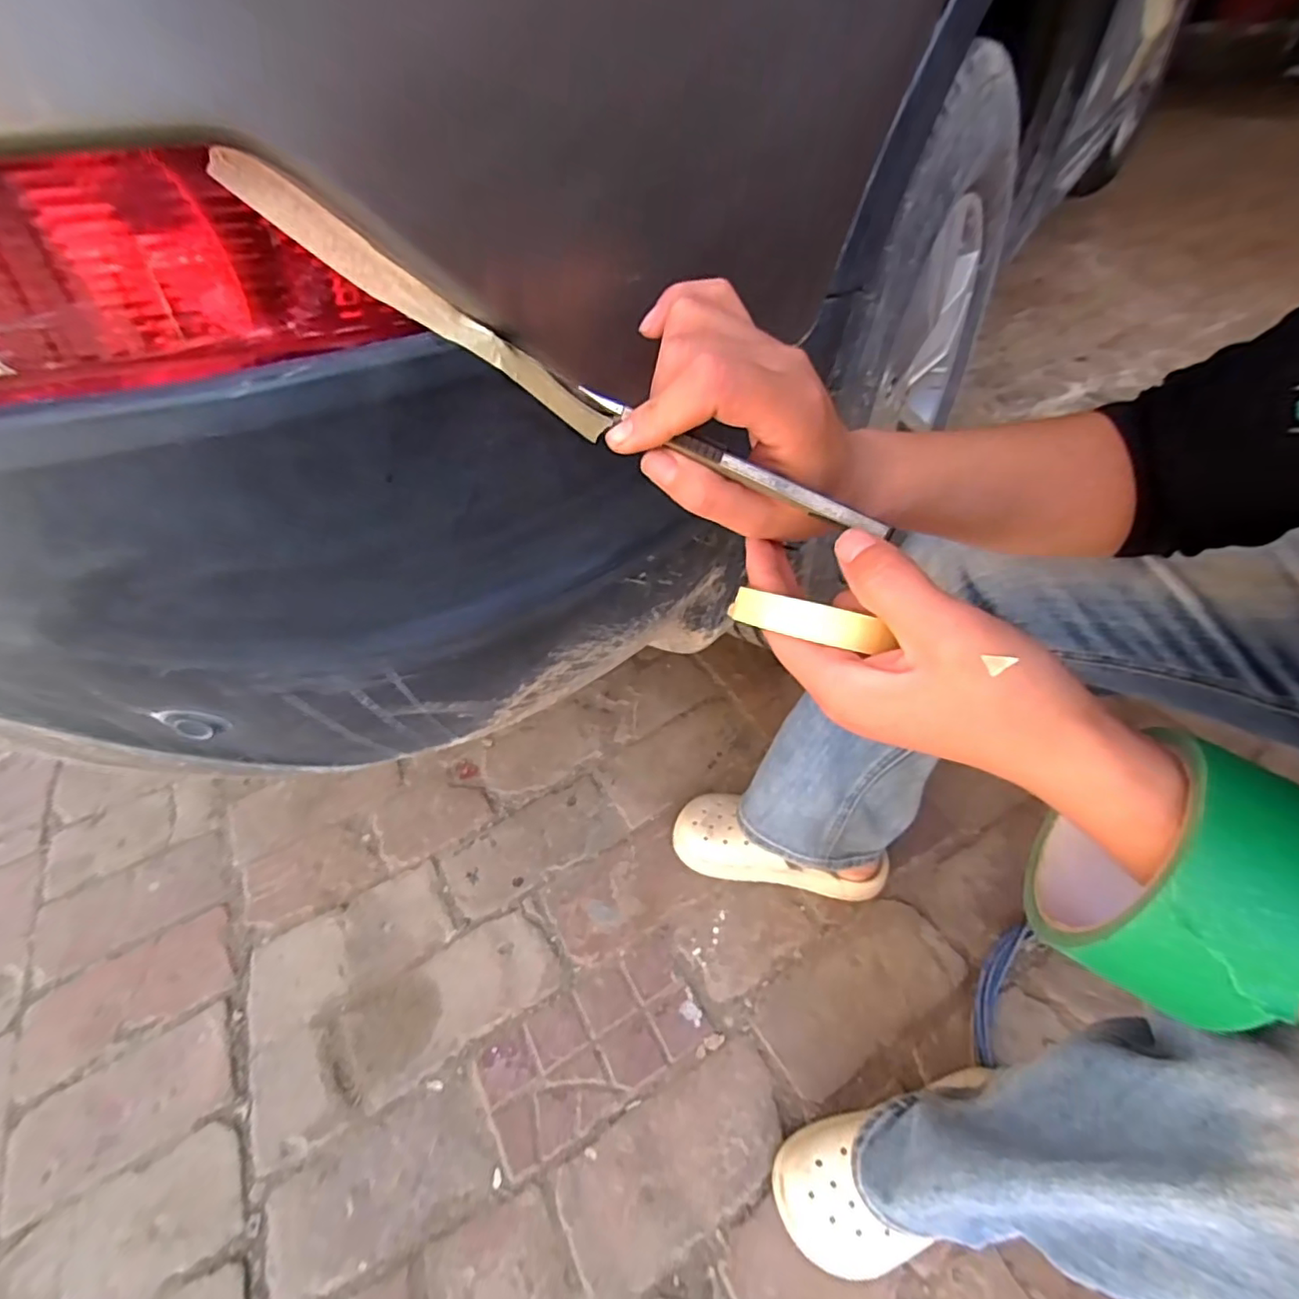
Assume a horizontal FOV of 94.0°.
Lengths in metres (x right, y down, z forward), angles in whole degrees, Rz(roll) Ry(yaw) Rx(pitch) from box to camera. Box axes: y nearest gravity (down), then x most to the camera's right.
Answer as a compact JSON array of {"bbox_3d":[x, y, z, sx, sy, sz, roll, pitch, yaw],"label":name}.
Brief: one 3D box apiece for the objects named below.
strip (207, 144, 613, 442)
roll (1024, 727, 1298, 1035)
[{"bbox_3d":[-0.073,-0.122,0.230,0.014,0.156,0.012,-44,48,24],"label":"strip"},{"bbox_3d":[0.177,0.081,0.205,0.058,0.085,0.073,27,58,25],"label":"roll"}]

